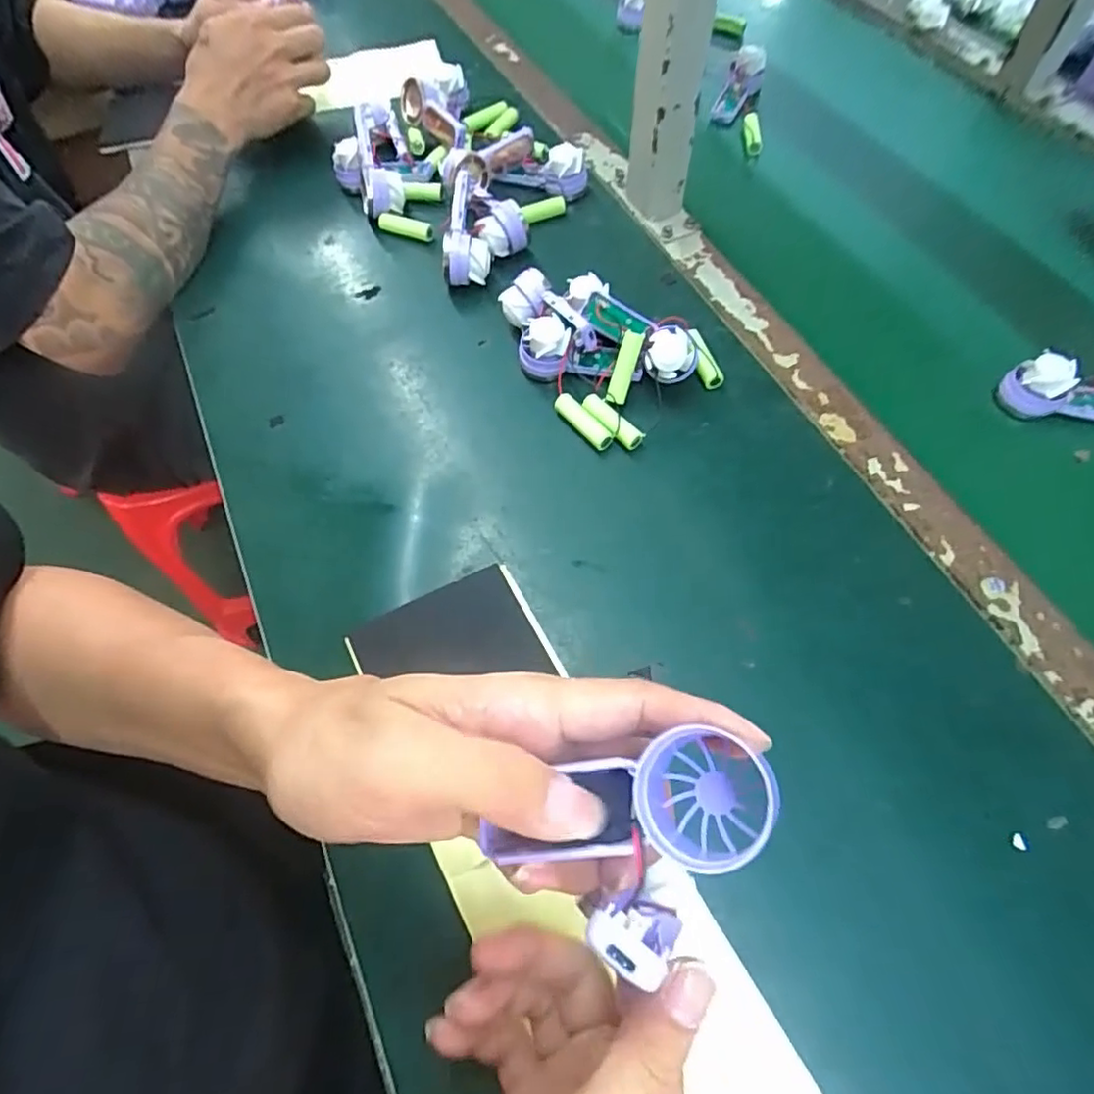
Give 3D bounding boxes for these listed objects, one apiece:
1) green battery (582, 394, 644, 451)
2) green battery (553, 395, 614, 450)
[{"bbox_3d":[0.046,-0.089,0.443,0.015,0.013,0.052,-38,66,-16],"label":"green battery"},{"bbox_3d":[0.027,-0.089,0.445,0.014,0.015,0.051,-37,66,-16],"label":"green battery"}]

